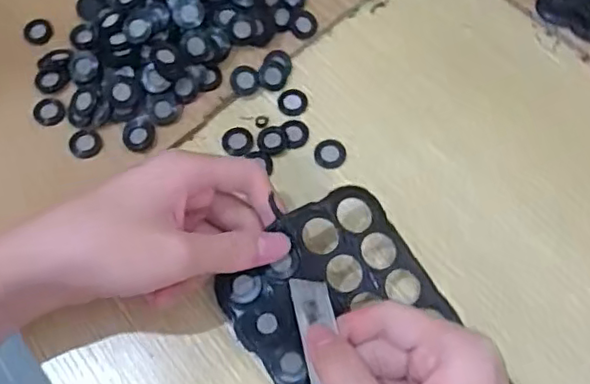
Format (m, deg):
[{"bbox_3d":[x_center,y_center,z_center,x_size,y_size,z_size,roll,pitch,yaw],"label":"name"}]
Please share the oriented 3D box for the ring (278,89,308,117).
[{"bbox_3d":[-0.001,-0.056,0.388,0.018,0.004,0.018,-1,64,1],"label":"ring"}]

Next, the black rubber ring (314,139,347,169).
[{"bbox_3d":[0.021,-0.023,0.369,0.019,0.004,0.019,-1,64,1],"label":"black rubber ring"}]

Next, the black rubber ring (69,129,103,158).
[{"bbox_3d":[-0.124,-0.028,0.372,0.019,0.007,0.019,-1,64,1],"label":"black rubber ring"}]

